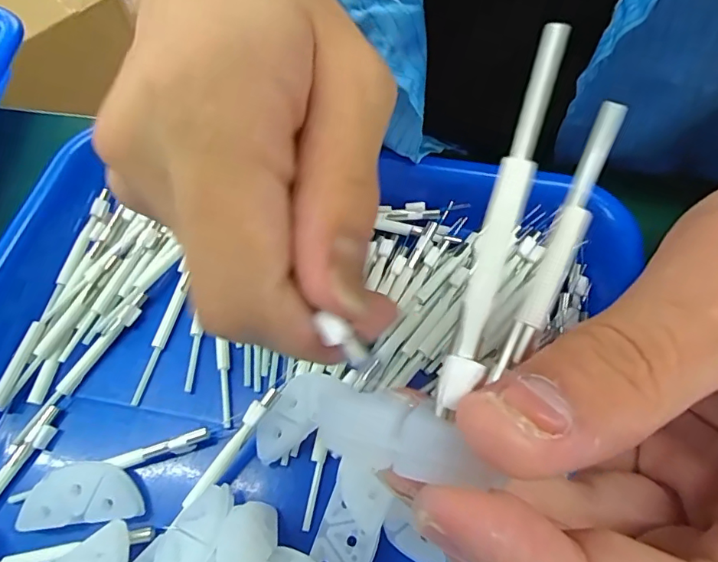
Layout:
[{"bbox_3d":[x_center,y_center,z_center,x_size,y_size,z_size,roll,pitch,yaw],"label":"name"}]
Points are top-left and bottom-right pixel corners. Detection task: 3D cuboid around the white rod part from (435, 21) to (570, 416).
[{"bbox_3d":[0.024,-0.010,0.081,0.006,0.004,0.064,16,89,11],"label":"white rod part"}]

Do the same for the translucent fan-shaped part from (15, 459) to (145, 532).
[{"bbox_3d":[-0.093,0.072,0.166,0.037,0.007,0.019,-7,62,-1],"label":"translucent fan-shaped part"}]

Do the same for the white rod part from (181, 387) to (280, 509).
[{"bbox_3d":[-0.044,0.057,0.168,0.005,0.006,0.046,34,81,19],"label":"white rod part"}]

